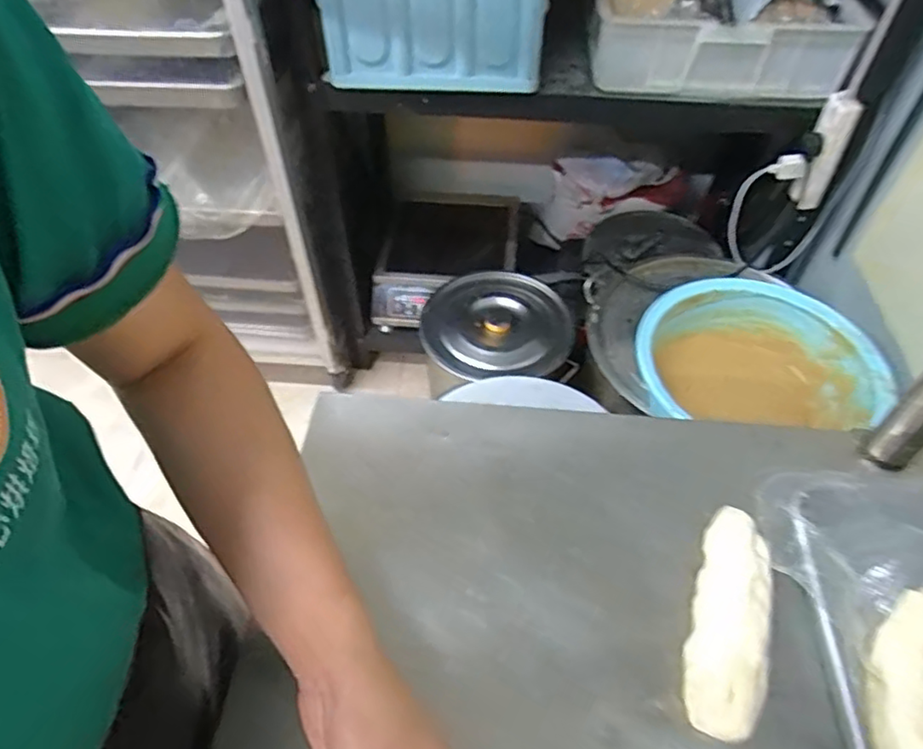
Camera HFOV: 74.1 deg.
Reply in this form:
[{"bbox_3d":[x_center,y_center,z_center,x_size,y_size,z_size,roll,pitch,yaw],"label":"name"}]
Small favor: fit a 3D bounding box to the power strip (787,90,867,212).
[{"bbox_3d":[0.615,-0.368,1.048,0.061,0.207,0.034,26,56,20],"label":"power strip"}]

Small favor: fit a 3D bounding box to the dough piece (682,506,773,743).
[{"bbox_3d":[0.195,0.173,0.442,0.051,0.025,0.160,18,53,14],"label":"dough piece"}]

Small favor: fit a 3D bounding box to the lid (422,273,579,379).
[{"bbox_3d":[0.072,-0.106,1.283,0.311,0.067,0.298,0,51,0],"label":"lid"}]

